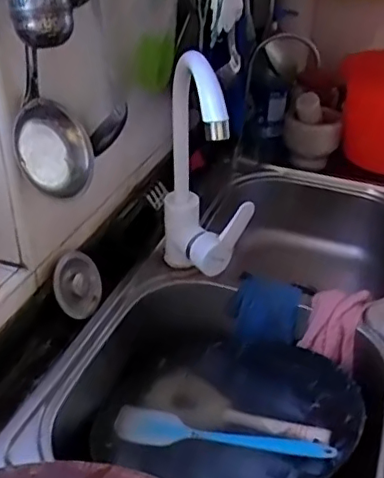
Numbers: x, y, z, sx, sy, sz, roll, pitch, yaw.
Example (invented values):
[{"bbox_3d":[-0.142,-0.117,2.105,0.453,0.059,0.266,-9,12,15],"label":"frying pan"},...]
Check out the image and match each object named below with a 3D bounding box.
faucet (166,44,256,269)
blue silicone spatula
[{"bbox_3d":[0.020,-0.063,0.670,0.108,0.290,0.174,1,35,0],"label":"faucet"},{"bbox_3d":[0.033,0.240,0.695,0.262,0.033,0.046,11,36,13],"label":"blue silicone spatula"}]

